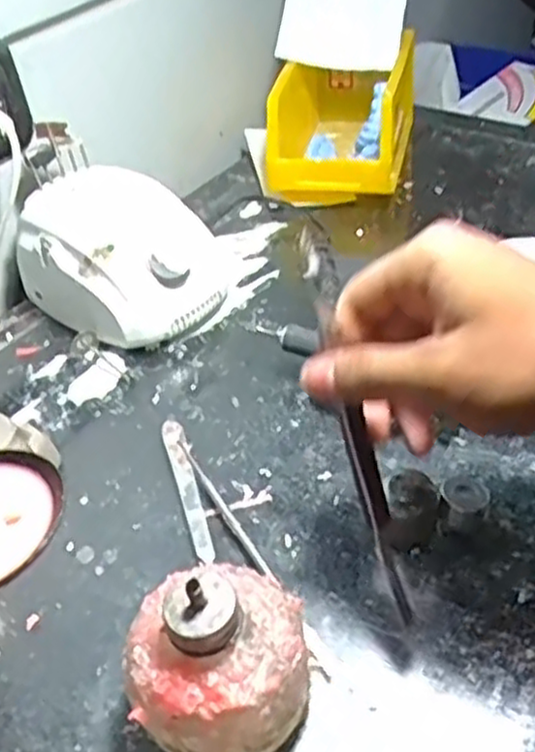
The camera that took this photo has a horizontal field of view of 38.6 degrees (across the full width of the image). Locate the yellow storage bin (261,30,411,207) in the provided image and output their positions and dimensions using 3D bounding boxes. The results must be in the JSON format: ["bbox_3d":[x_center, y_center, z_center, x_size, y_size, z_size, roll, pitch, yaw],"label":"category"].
[{"bbox_3d":[0.068,-0.222,0.672,0.104,0.092,0.172,7,43,15],"label":"yellow storage bin"}]

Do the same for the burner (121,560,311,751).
[{"bbox_3d":[-0.021,0.114,0.312,0.071,0.072,0.066,-24,44,-19],"label":"burner"}]

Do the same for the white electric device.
[{"bbox_3d":[-0.101,-0.088,0.550,0.140,0.083,0.111,30,53,34],"label":"white electric device"}]

